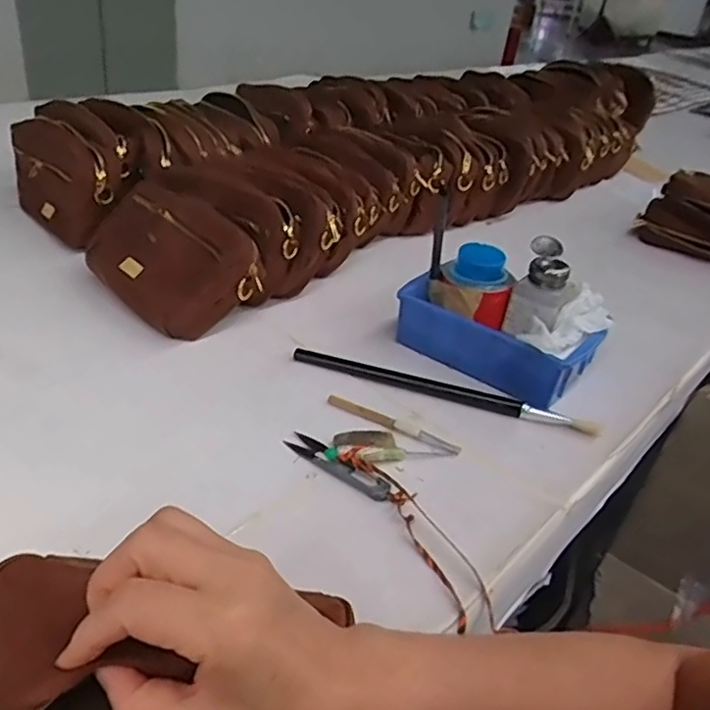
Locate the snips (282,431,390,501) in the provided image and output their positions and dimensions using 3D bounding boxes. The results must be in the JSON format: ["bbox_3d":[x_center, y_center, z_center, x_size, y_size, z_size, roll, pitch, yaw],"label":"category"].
[{"bbox_3d":[-0.014,0.088,0.529,0.101,0.011,0.022,32,41,33],"label":"snips"}]

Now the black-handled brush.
[{"bbox_3d":[0.083,0.033,0.625,0.296,0.008,0.017,13,34,9],"label":"black-handled brush"}]

